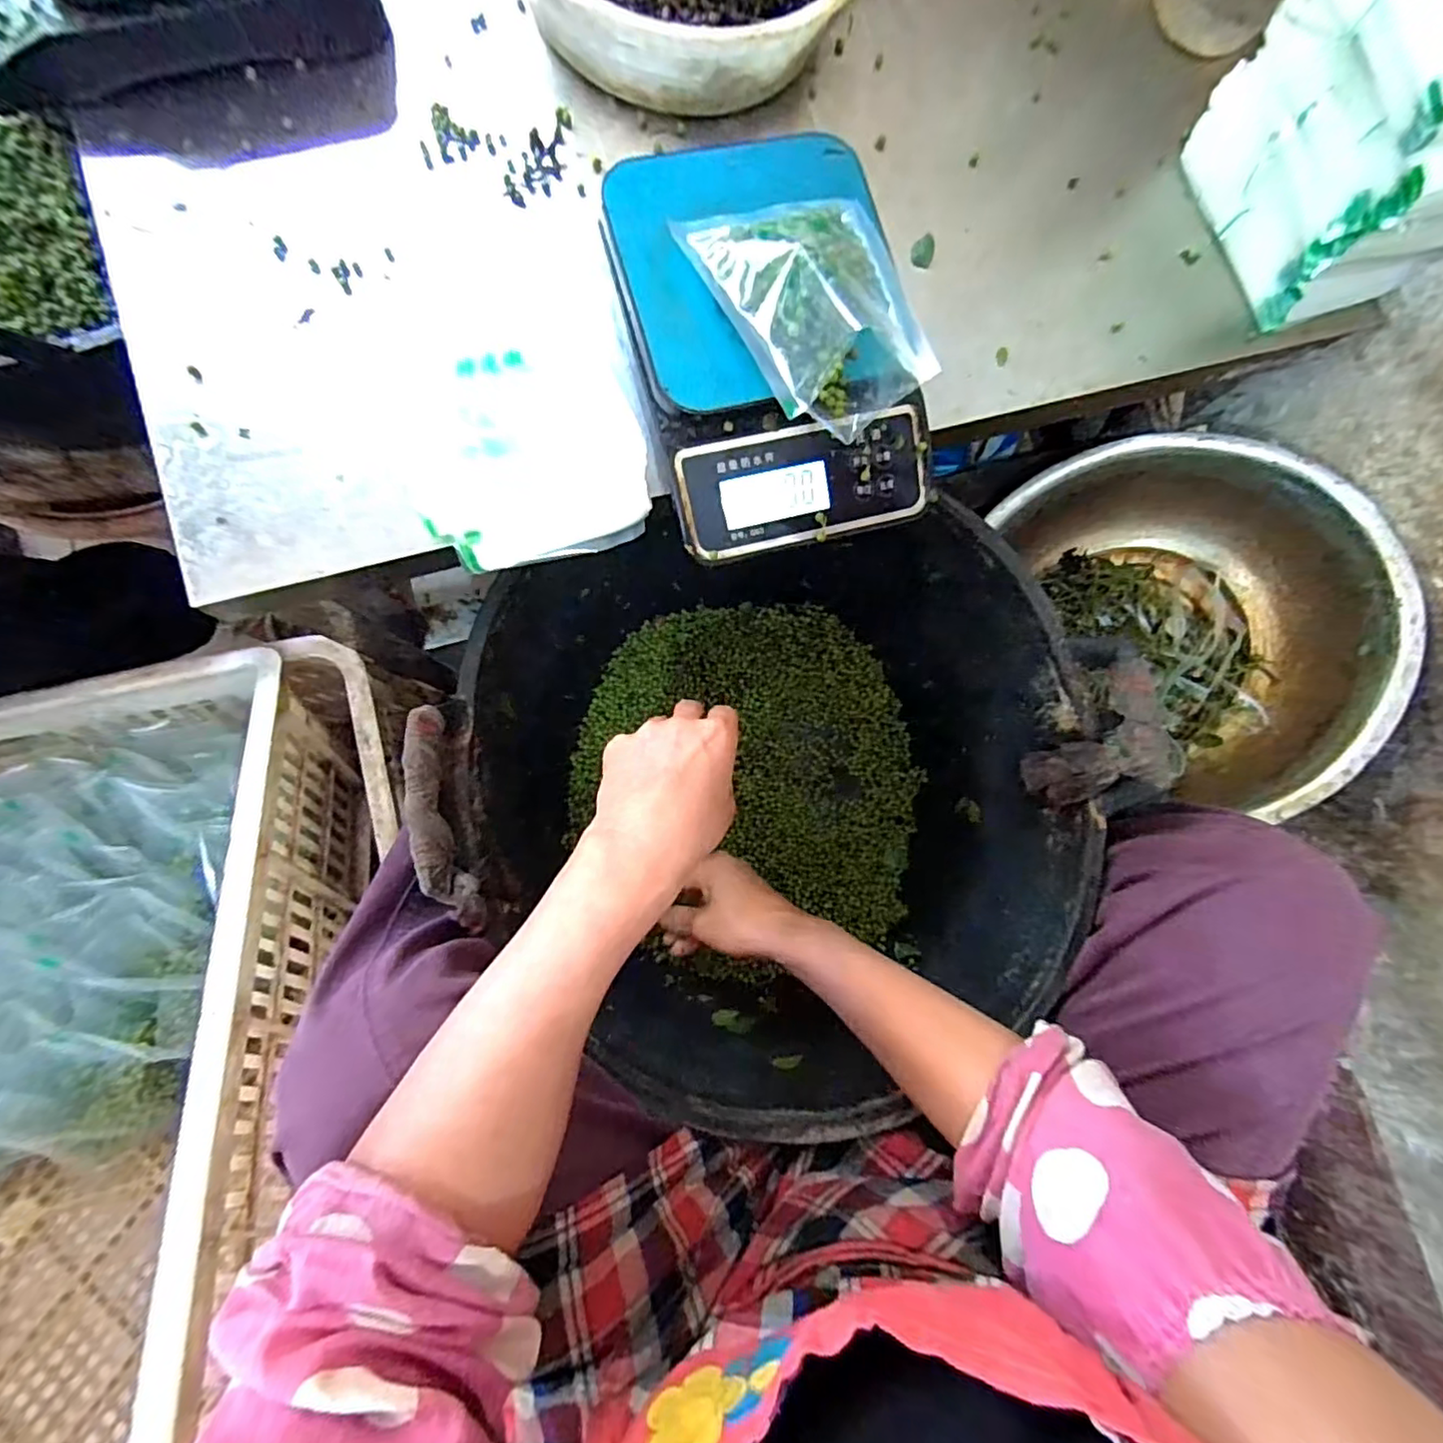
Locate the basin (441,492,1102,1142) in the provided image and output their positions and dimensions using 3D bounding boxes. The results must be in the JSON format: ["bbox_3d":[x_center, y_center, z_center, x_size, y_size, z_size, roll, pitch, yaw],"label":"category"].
[{"bbox_3d":[0.039,0.059,0.511,0.429,0.181,0.422,1,84,-7],"label":"basin"}]

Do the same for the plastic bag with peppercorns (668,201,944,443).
[{"bbox_3d":[0.051,-0.213,0.312,0.096,0.038,0.132,-24,88,-9],"label":"plastic bag with peppercorns"}]

